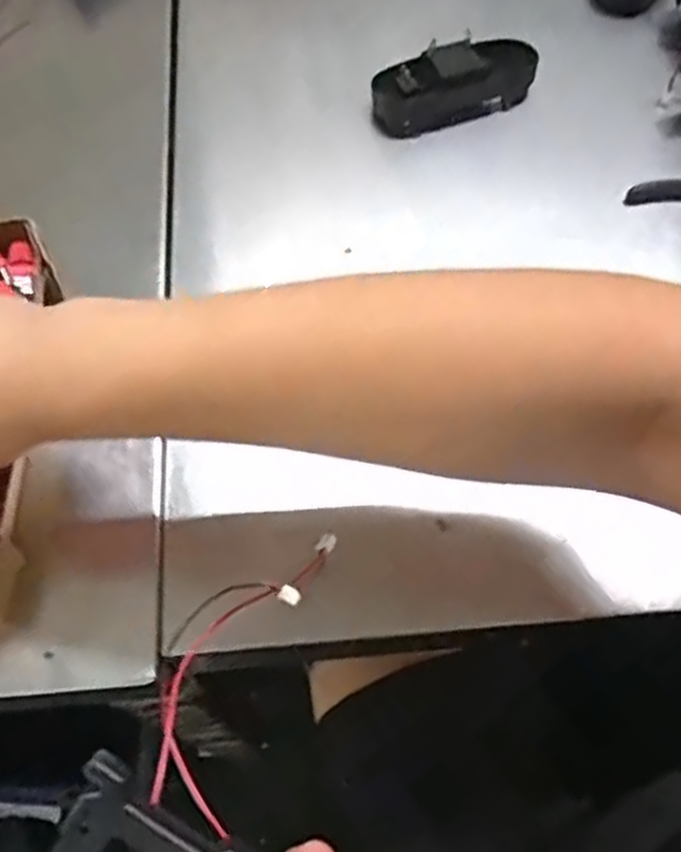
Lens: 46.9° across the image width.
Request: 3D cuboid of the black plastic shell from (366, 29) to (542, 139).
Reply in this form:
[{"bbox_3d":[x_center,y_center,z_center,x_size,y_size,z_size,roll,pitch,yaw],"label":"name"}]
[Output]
[{"bbox_3d":[0.081,-0.240,0.551,0.118,0.038,0.046,-21,64,-11],"label":"black plastic shell"}]

